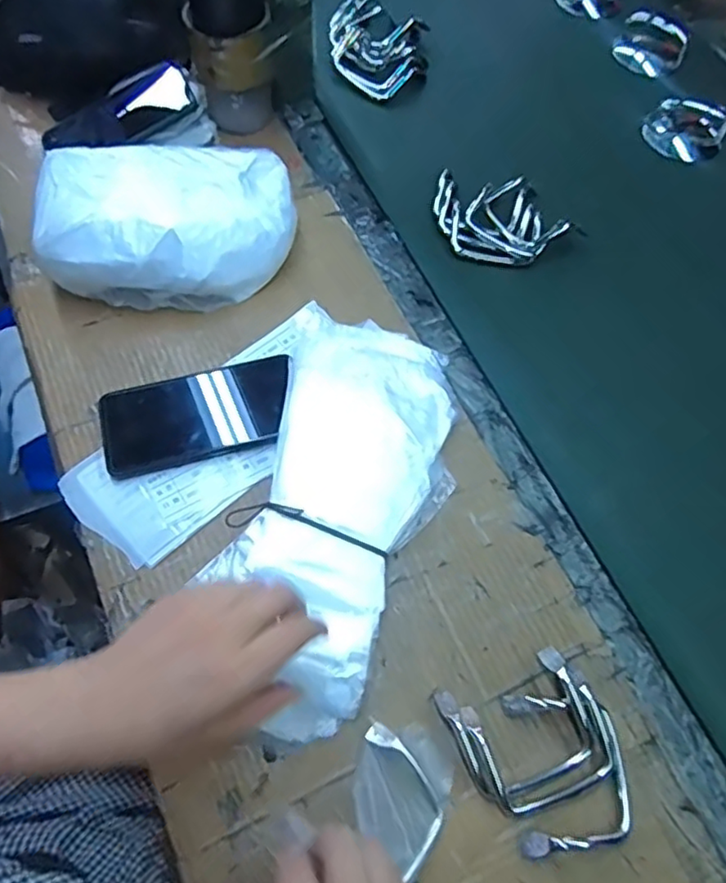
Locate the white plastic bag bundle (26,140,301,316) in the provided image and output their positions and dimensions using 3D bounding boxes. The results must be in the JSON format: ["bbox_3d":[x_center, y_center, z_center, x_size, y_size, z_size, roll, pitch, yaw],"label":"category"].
[{"bbox_3d":[-0.171,-0.196,0.568,0.208,0.084,0.127,-7,65,-7],"label":"white plastic bag bundle"}]

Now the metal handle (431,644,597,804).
[{"bbox_3d":[0.107,0.194,0.433,0.094,0.015,0.078,-20,67,-12],"label":"metal handle"}]

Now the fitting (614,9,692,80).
[{"bbox_3d":[0.359,-0.490,0.776,0.084,0.036,0.085,-26,69,-14],"label":"fitting"}]

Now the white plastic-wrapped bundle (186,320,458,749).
[{"bbox_3d":[-0.016,0.046,0.484,0.148,0.030,0.330,11,65,2],"label":"white plastic-wrapped bundle"}]

